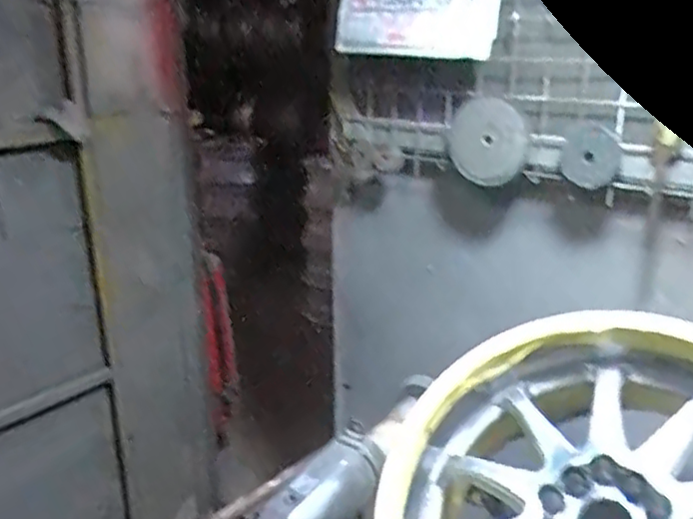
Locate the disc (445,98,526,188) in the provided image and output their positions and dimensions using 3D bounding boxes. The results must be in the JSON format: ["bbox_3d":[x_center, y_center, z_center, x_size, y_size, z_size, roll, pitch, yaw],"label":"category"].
[{"bbox_3d":[0.219,-0.183,1.039,0.126,0.133,0.023,-22,-4,37],"label":"disc"}]

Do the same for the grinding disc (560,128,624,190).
[{"bbox_3d":[0.348,-0.144,0.947,0.013,0.083,0.087,-11,26,-42],"label":"grinding disc"}]

